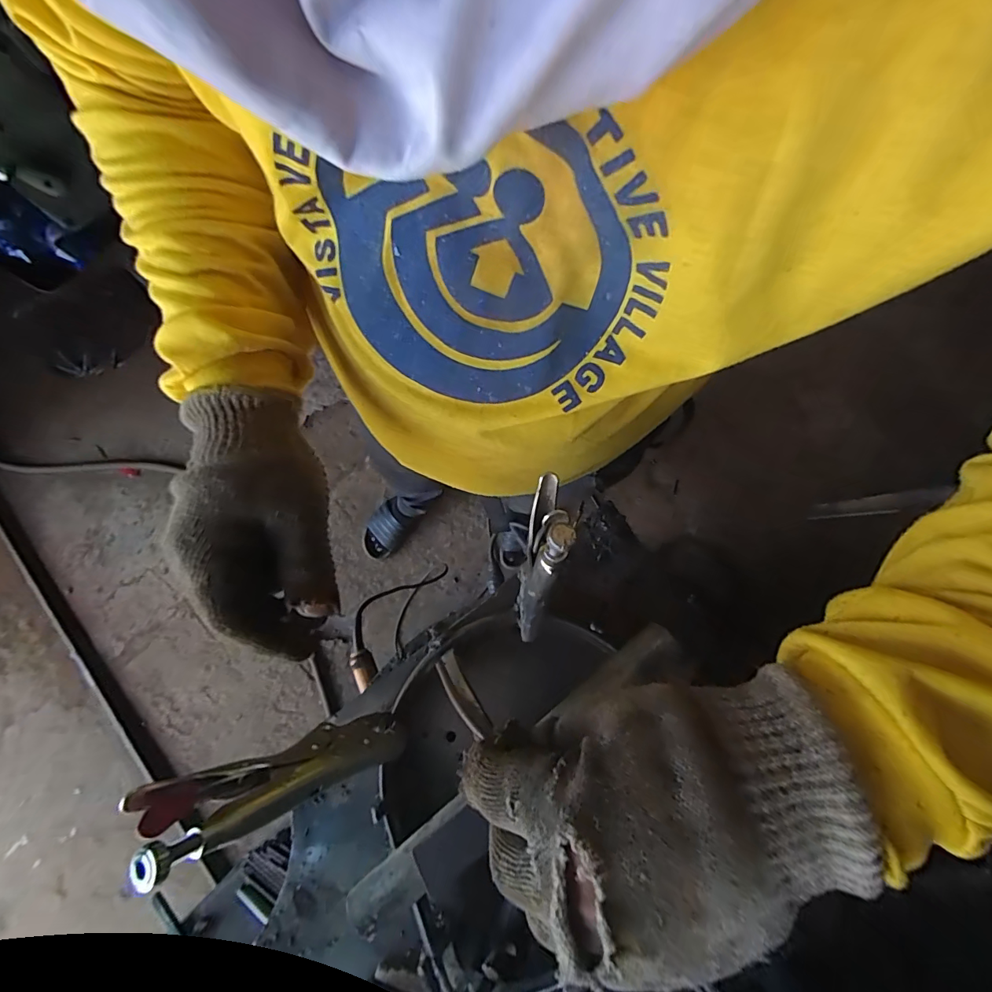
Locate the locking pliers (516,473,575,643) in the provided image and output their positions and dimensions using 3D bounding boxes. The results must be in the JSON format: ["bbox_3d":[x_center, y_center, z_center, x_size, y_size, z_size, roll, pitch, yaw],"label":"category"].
[{"bbox_3d":[0.024,0.047,0.285,0.018,0.162,0.049,11,54,3],"label":"locking pliers"}]

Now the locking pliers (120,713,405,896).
[{"bbox_3d":[-0.117,0.158,0.270,0.044,0.181,0.023,-6,78,23],"label":"locking pliers"}]

